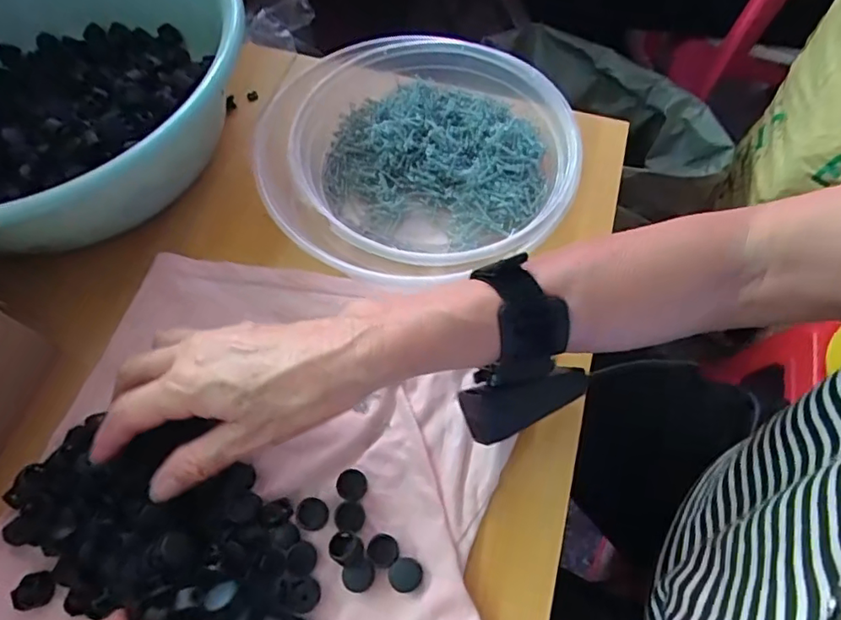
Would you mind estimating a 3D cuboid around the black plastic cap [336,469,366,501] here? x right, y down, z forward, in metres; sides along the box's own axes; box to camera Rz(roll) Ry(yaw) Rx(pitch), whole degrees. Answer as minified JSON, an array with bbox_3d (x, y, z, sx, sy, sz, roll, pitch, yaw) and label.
[{"bbox_3d":[-0.040,0.102,0.322,0.016,0.010,0.017,0,63,0],"label":"black plastic cap"}]

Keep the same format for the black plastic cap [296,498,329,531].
[{"bbox_3d":[-0.061,0.117,0.315,0.018,0.009,0.016,17,64,9],"label":"black plastic cap"}]

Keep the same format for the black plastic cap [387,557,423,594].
[{"bbox_3d":[-0.008,0.144,0.300,0.017,0.008,0.017,17,64,8],"label":"black plastic cap"}]

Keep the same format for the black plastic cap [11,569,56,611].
[{"bbox_3d":[-0.204,0.148,0.291,0.018,0.007,0.018,0,63,0],"label":"black plastic cap"}]

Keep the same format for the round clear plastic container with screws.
[{"bbox_3d":[-0.001,-0.115,0.408,0.224,0.045,0.210,0,63,0],"label":"round clear plastic container with screws"}]

